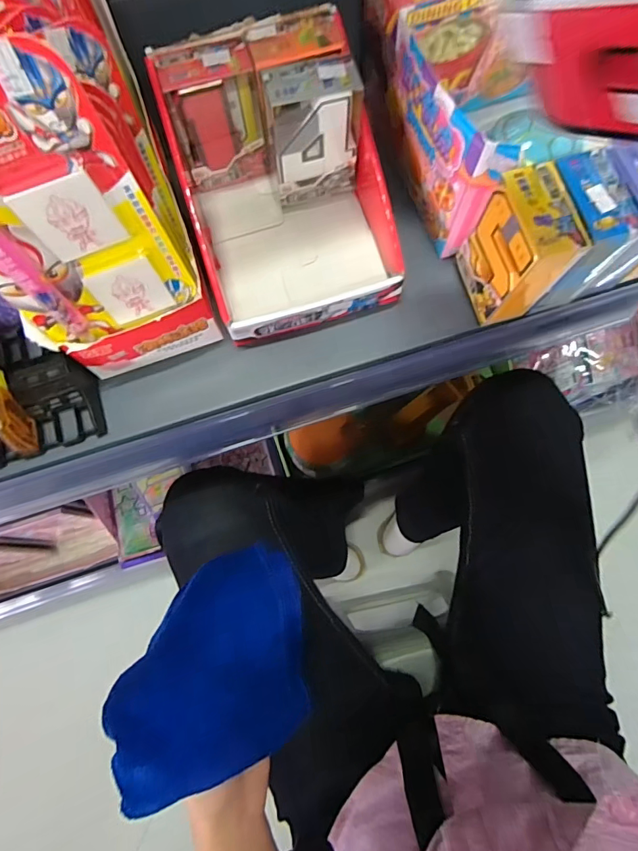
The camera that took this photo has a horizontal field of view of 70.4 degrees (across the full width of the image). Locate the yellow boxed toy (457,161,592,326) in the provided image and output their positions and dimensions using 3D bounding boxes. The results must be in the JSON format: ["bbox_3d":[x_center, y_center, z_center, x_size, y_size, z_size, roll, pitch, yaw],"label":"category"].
[{"bbox_3d":[0.156,-0.134,0.359,0.049,0.099,0.076,-23,77,-4],"label":"yellow boxed toy"}]

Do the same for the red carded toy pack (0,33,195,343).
[{"bbox_3d":[-0.158,-0.116,0.274,0.114,0.177,0.024,-22,63,-1],"label":"red carded toy pack"}]

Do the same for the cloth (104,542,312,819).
[{"bbox_3d":[-0.087,0.192,0.384,0.175,0.045,0.162,-7,43,-34],"label":"cloth"}]

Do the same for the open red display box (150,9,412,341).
[{"bbox_3d":[-0.031,-0.202,0.385,0.157,0.110,0.214,-16,77,-2],"label":"open red display box"}]

